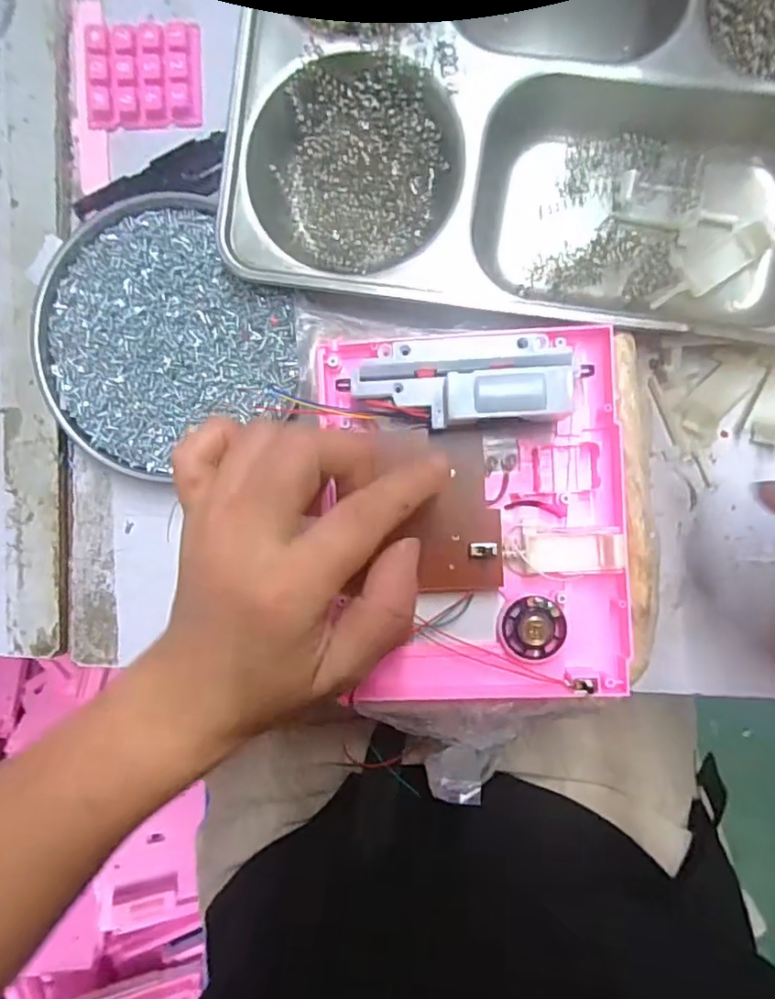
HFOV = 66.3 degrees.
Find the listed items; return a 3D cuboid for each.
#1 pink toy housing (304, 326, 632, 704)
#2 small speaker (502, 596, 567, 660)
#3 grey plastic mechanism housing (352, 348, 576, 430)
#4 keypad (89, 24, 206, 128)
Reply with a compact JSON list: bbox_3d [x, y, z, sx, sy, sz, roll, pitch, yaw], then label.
[{"bbox_3d":[0.042,0.009,0.260,0.136,0.038,0.169,-4,94,5],"label":"pink toy housing"},{"bbox_3d":[0.066,0.058,0.267,0.028,0.008,0.028,0,94,5],"label":"small speaker"},{"bbox_3d":[0.032,-0.047,0.254,0.091,0.036,0.030,-3,94,5],"label":"grey plastic mechanism housing"},{"bbox_3d":[-0.123,-0.215,0.301,0.058,0.012,0.045,2,94,5],"label":"keypad"}]

